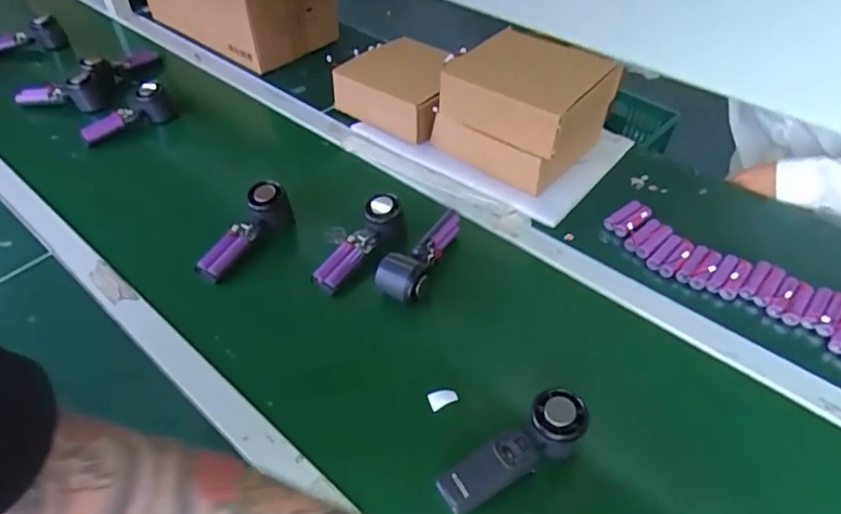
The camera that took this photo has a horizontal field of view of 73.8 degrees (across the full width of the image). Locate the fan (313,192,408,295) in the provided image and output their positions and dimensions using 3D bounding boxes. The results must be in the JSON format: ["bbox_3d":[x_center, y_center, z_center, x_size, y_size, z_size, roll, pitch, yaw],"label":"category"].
[{"bbox_3d":[-0.080,-0.016,0.757,0.059,0.041,0.153,34,69,29],"label":"fan"}]

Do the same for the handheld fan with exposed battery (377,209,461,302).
[{"bbox_3d":[-0.001,-0.007,0.755,0.068,0.052,0.156,16,49,17],"label":"handheld fan with exposed battery"}]

